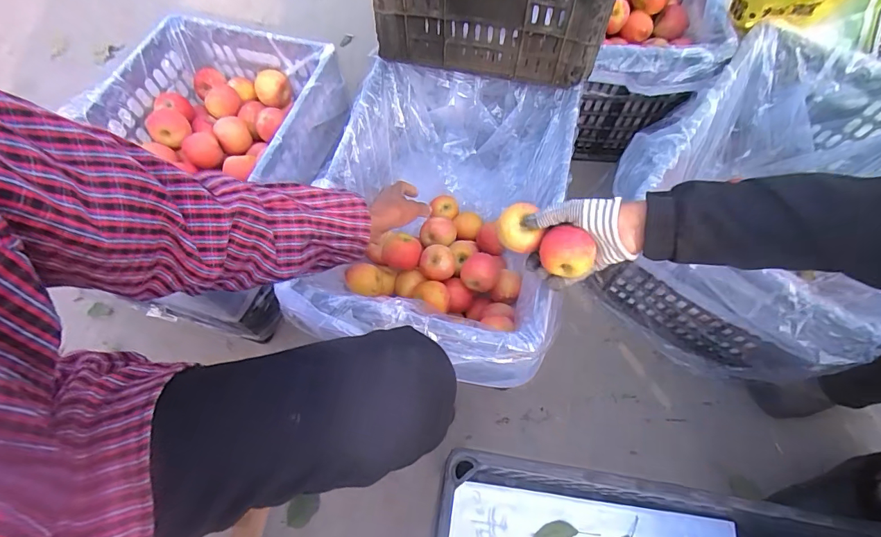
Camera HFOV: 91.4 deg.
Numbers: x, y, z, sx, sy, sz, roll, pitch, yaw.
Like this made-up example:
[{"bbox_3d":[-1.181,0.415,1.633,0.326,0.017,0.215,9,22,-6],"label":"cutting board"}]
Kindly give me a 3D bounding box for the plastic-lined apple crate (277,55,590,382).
[{"bbox_3d":[0.007,-0.074,0.699,0.345,0.224,0.464,9,63,8],"label":"plastic-lined apple crate"}]

